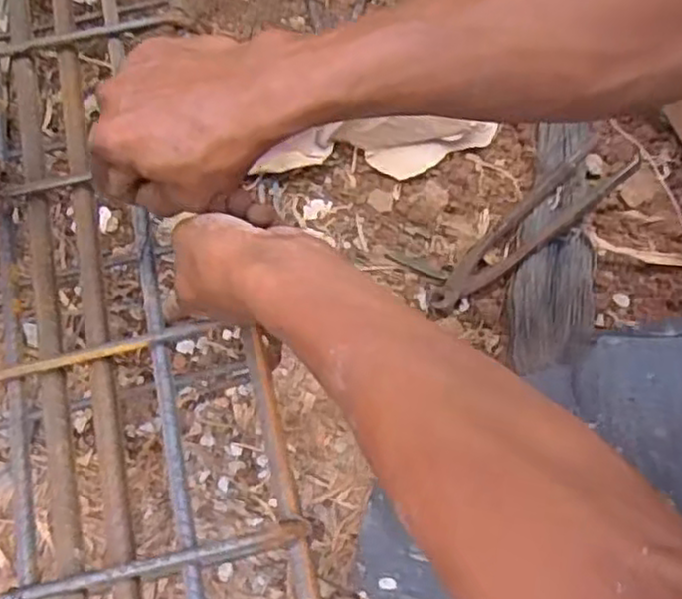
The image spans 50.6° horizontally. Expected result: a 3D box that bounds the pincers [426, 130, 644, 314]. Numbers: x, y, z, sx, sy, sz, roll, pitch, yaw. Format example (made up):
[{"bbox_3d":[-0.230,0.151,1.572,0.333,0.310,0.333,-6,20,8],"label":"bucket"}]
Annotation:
[{"bbox_3d":[0.174,-0.058,0.662,0.217,0.020,0.079,-44,37,0],"label":"pincers"}]

